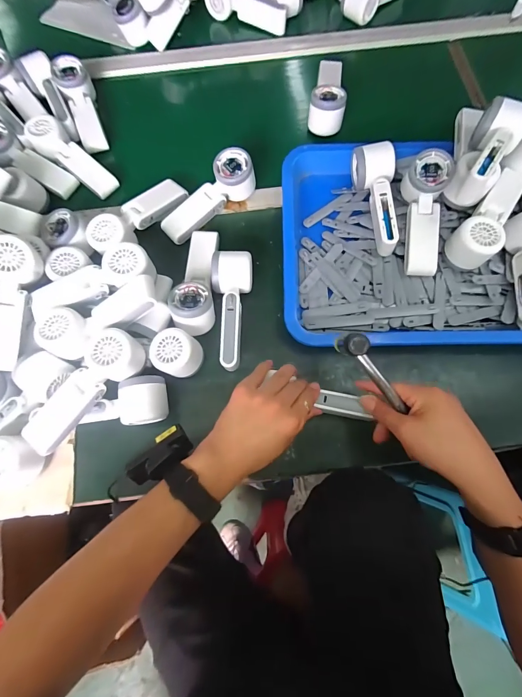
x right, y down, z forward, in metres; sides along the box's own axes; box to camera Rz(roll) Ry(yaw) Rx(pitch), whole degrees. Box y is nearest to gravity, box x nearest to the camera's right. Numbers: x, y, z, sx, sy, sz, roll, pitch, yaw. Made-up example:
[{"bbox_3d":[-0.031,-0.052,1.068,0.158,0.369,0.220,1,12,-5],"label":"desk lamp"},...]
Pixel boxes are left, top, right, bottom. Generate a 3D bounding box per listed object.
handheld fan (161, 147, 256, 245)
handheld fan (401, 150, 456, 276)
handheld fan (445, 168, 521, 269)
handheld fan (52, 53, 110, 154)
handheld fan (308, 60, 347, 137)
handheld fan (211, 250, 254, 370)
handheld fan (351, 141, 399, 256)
[{"bbox_3d":[-0.081,-0.229,0.491,0.158,0.050,0.052,-44,77,-10],"label":"handheld fan"},{"bbox_3d":[0.228,-0.186,0.461,0.055,0.045,0.165,4,91,3],"label":"handheld fan"},{"bbox_3d":[0.317,-0.178,0.453,0.056,0.054,0.165,39,78,12],"label":"handheld fan"},{"bbox_3d":[-0.308,-0.418,0.566,0.049,0.036,0.175,-19,86,-4],"label":"handheld fan"},{"bbox_3d":[0.115,-0.446,0.555,0.056,0.041,0.163,6,74,3],"label":"handheld fan"},{"bbox_3d":[-0.038,-0.051,0.447,0.053,0.056,0.155,-1,73,1],"label":"handheld fan"},{"bbox_3d":[0.168,-0.217,0.475,0.054,0.061,0.159,-1,73,1],"label":"handheld fan"}]

